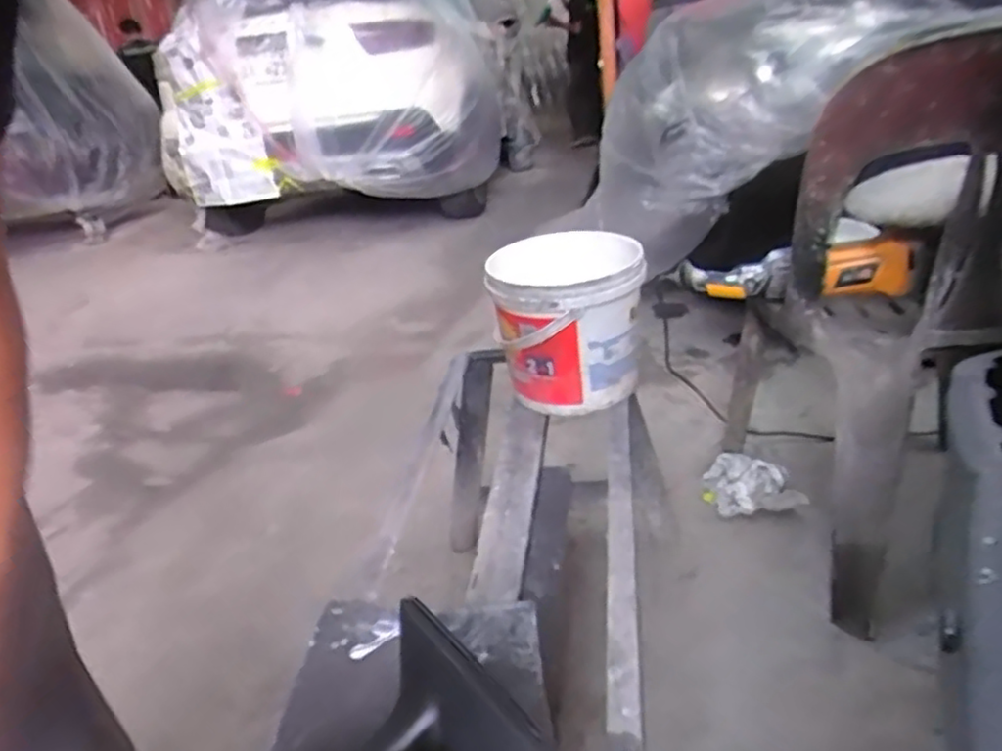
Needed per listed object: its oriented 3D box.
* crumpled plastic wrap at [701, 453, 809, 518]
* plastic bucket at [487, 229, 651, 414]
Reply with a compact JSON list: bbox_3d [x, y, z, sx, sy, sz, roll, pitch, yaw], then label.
[{"bbox_3d":[0.450,0.201,1.260,0.165,0.084,0.107,5,27,25],"label":"crumpled plastic wrap"},{"bbox_3d":[0.086,-0.066,0.924,0.182,0.200,0.182,-6,25,3],"label":"plastic bucket"}]

